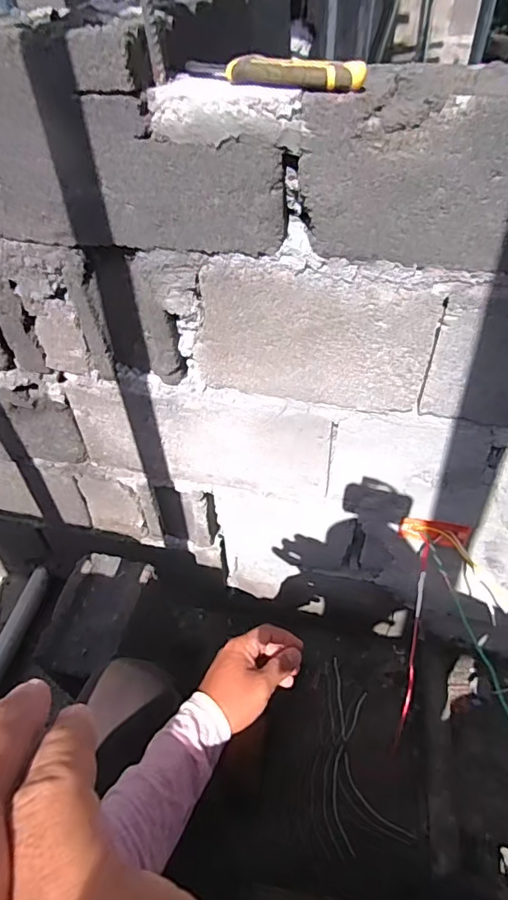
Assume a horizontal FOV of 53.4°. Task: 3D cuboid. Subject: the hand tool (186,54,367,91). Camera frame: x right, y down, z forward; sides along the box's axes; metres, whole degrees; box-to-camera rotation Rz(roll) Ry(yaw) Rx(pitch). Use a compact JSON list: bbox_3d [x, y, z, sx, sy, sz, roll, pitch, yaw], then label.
[{"bbox_3d":[0.014,-0.331,0.441,0.169,0.019,0.023,23,52,23],"label":"hand tool"}]

